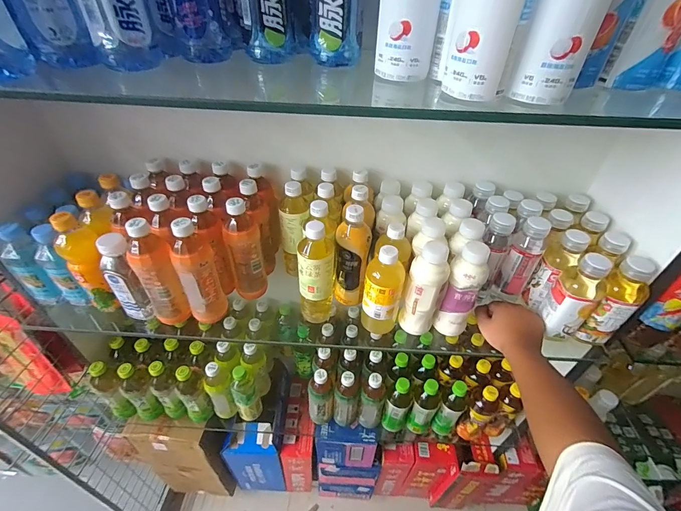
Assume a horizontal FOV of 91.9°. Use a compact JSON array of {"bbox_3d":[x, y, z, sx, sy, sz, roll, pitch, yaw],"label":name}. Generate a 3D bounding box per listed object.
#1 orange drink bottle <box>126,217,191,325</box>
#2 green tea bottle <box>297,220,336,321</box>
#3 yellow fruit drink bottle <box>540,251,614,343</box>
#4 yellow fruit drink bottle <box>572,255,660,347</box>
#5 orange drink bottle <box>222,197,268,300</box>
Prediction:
[{"bbox_3d":[-0.318,0.029,0.570,0.055,0.211,0.061,-22,47,-24],"label":"orange drink bottle"},{"bbox_3d":[-0.042,0.038,0.590,0.063,0.218,0.062,0,42,-2],"label":"green tea bottle"},{"bbox_3d":[0.403,0.070,0.571,0.061,0.166,0.071,-26,48,-27],"label":"yellow fruit drink bottle"},{"bbox_3d":[0.478,0.082,0.572,0.075,0.176,0.057,-28,49,-29],"label":"yellow fruit drink bottle"},{"bbox_3d":[-0.181,-0.009,0.626,0.064,0.213,0.058,-14,44,-17],"label":"orange drink bottle"}]

